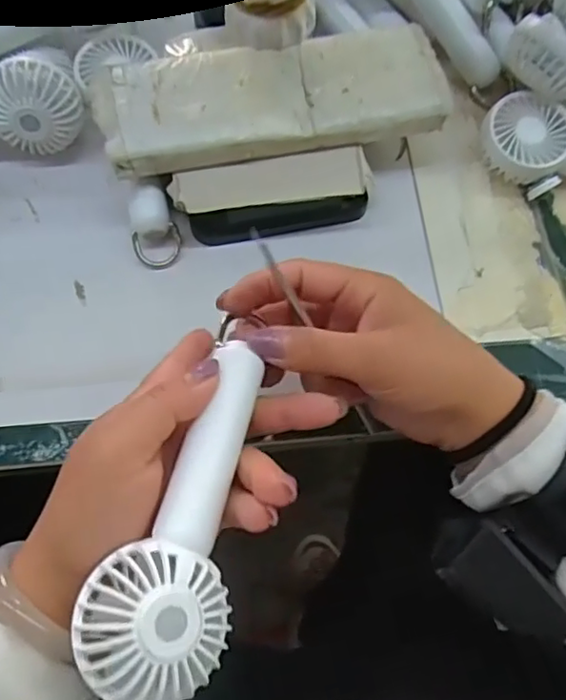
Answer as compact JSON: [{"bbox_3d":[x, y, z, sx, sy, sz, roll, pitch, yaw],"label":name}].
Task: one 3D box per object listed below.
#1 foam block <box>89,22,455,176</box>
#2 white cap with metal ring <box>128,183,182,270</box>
[{"bbox_3d":[-0.006,-0.161,0.380,0.210,0.015,0.079,-11,69,-6],"label":"foam block"},{"bbox_3d":[-0.082,-0.077,0.381,0.029,0.023,0.046,-16,70,-8],"label":"white cap with metal ring"}]

